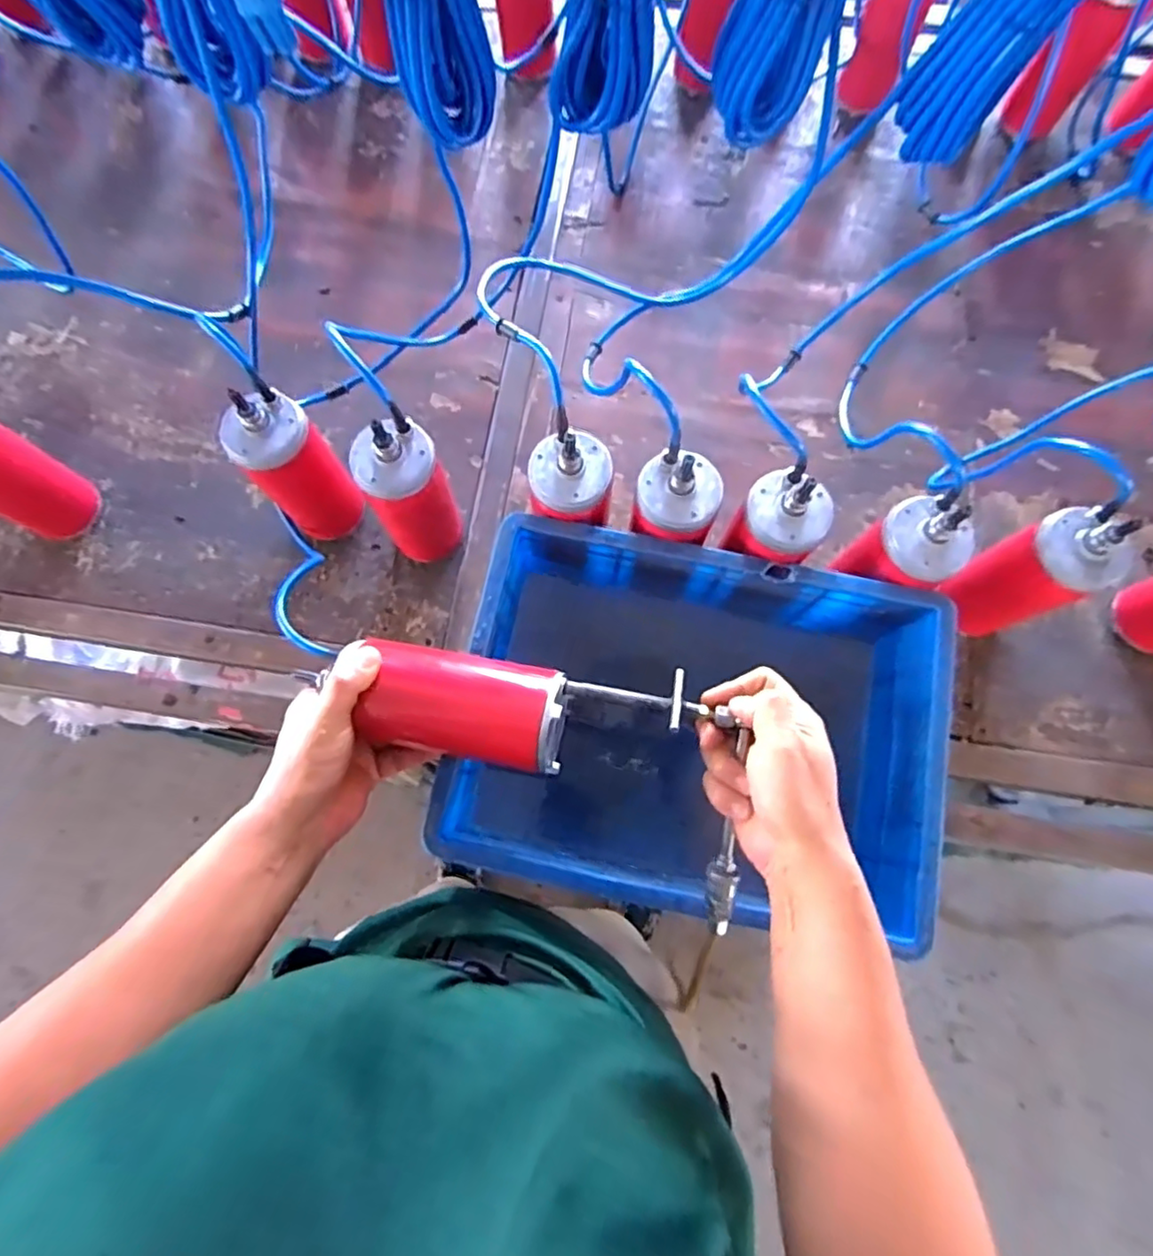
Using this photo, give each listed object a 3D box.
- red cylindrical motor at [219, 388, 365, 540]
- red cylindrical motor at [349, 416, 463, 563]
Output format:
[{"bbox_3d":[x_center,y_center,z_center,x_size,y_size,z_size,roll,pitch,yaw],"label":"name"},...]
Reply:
[{"bbox_3d":[-0.271,-0.151,0.617,0.075,0.199,0.069,0,75,0],"label":"red cylindrical motor"},{"bbox_3d":[-0.162,-0.131,0.610,0.081,0.194,0.081,-19,77,-4],"label":"red cylindrical motor"}]

